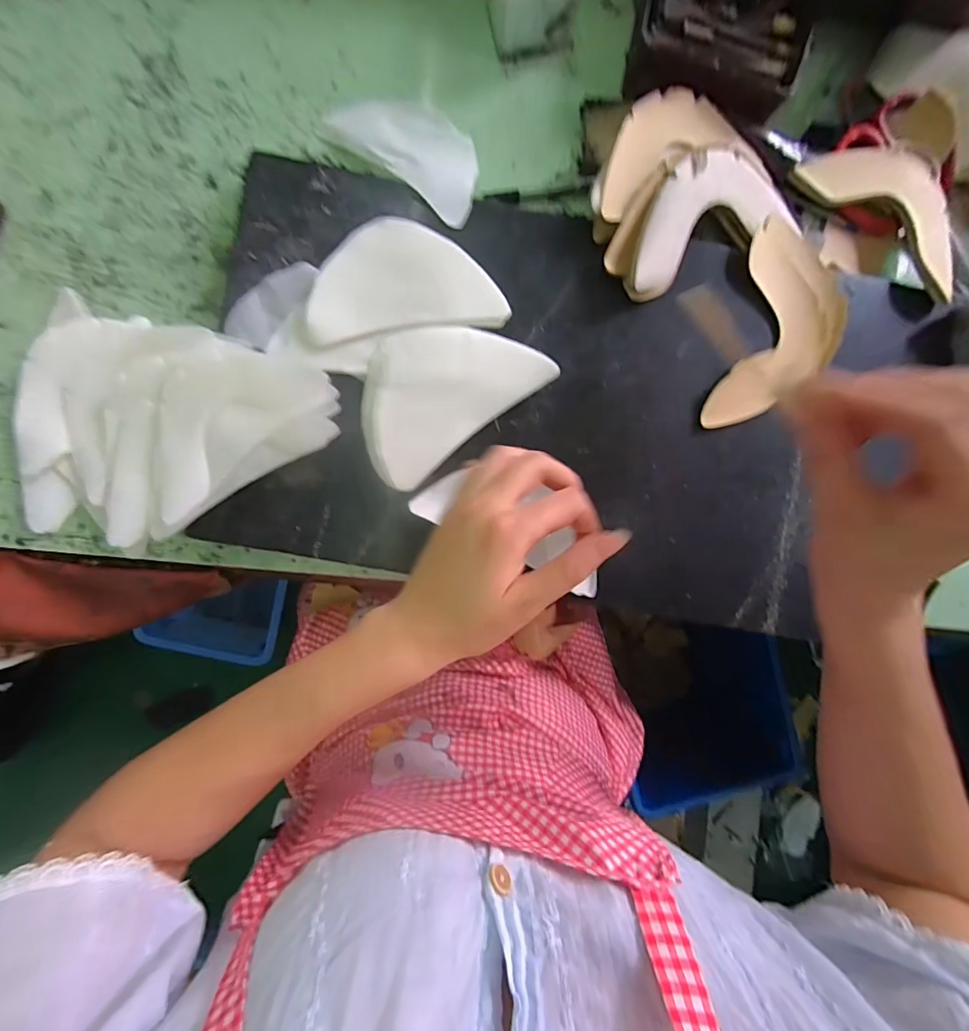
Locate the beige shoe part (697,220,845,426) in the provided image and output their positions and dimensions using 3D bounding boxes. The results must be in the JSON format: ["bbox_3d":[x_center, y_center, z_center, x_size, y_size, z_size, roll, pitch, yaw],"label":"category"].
[{"bbox_3d":[0.236,-0.143,0.358,0.085,0.018,0.167,16,90,-3],"label":"beige shoe part"}]

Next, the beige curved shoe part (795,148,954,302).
[{"bbox_3d":[0.335,-0.256,0.370,0.150,0.014,0.083,38,89,-3],"label":"beige curved shoe part"}]

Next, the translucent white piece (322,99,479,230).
[{"bbox_3d":[-0.051,-0.298,0.369,0.147,0.007,0.076,43,76,9],"label":"translucent white piece"}]

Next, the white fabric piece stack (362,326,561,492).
[{"bbox_3d":[-0.035,-0.099,0.347,0.147,0.016,0.097,-39,93,-1],"label":"white fabric piece stack"}]

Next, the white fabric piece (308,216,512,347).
[{"bbox_3d":[-0.061,-0.181,0.344,0.143,0.010,0.084,-8,92,-2],"label":"white fabric piece"}]

